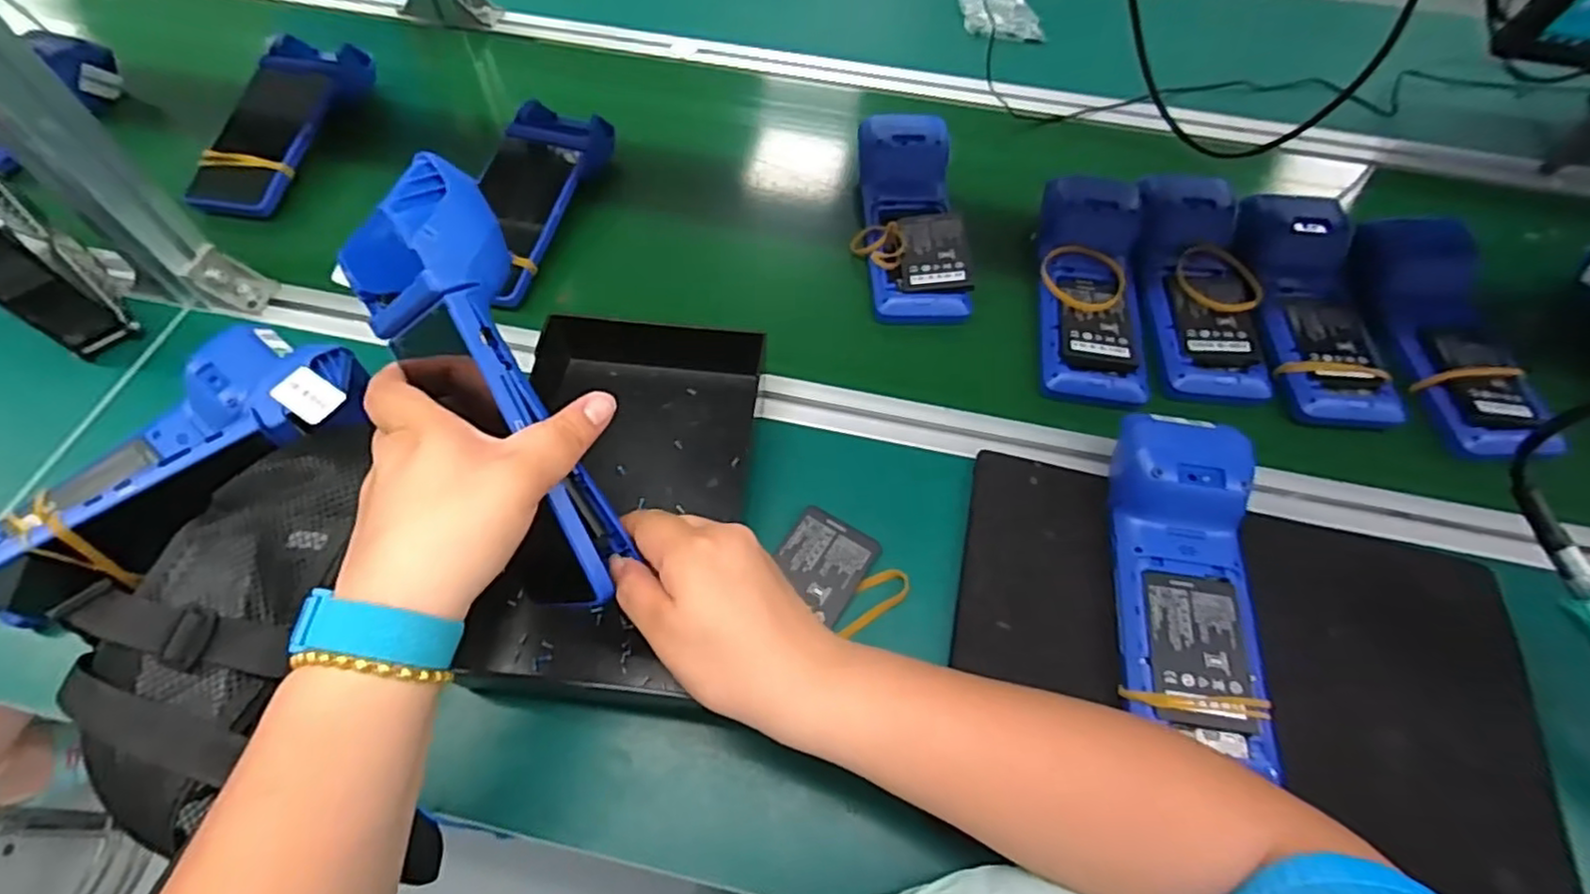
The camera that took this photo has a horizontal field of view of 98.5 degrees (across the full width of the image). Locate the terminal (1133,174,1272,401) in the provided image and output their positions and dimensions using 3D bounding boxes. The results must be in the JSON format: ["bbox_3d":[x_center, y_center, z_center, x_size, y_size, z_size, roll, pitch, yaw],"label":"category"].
[{"bbox_3d":[0.344,-0.141,0.582,0.090,0.050,0.224,6,60,2],"label":"terminal"}]

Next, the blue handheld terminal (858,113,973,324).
[{"bbox_3d":[0.103,-0.214,0.608,0.086,0.051,0.221,-1,60,-2],"label":"blue handheld terminal"}]

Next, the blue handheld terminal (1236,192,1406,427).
[{"bbox_3d":[0.437,-0.117,0.575,0.100,0.051,0.221,9,60,4],"label":"blue handheld terminal"}]

